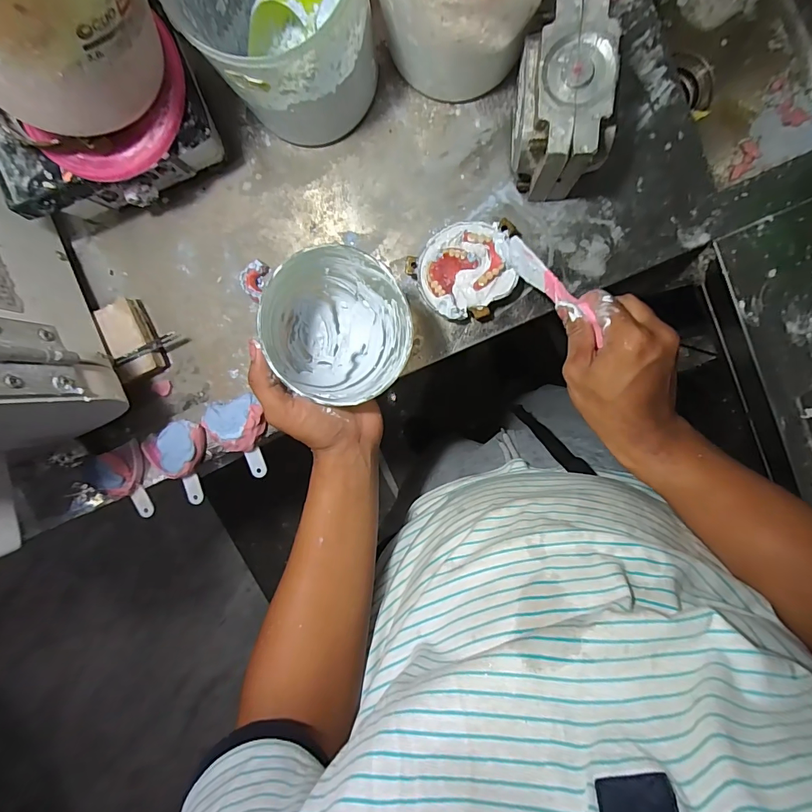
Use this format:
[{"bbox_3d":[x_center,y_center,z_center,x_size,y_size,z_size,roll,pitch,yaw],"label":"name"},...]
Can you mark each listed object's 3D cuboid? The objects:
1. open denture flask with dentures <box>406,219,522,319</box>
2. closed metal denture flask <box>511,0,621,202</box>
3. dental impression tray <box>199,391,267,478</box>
[{"bbox_3d":[0.069,-0.150,0.455,0.111,0.037,0.096,-35,94,7],"label":"open denture flask with dentures"},{"bbox_3d":[0.137,-0.273,0.392,0.080,0.115,0.127,-4,97,4],"label":"closed metal denture flask"},{"bbox_3d":[-0.200,0.041,0.499,0.073,0.032,0.099,-12,97,5],"label":"dental impression tray"}]

